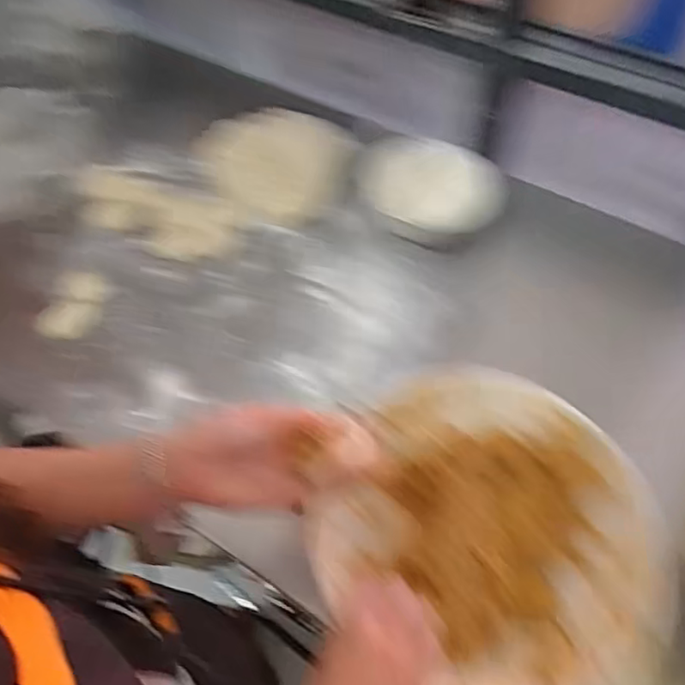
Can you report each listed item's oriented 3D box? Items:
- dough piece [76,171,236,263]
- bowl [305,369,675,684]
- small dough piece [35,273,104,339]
[{"bbox_3d":[-0.254,-0.168,0.795,0.248,0.022,0.102,17,63,12],"label":"dough piece"},{"bbox_3d":[0.120,0.161,0.498,0.281,0.070,0.250,40,70,21],"label":"bowl"},{"bbox_3d":[-0.323,-0.044,0.723,0.066,0.012,0.090,20,64,13],"label":"small dough piece"}]

